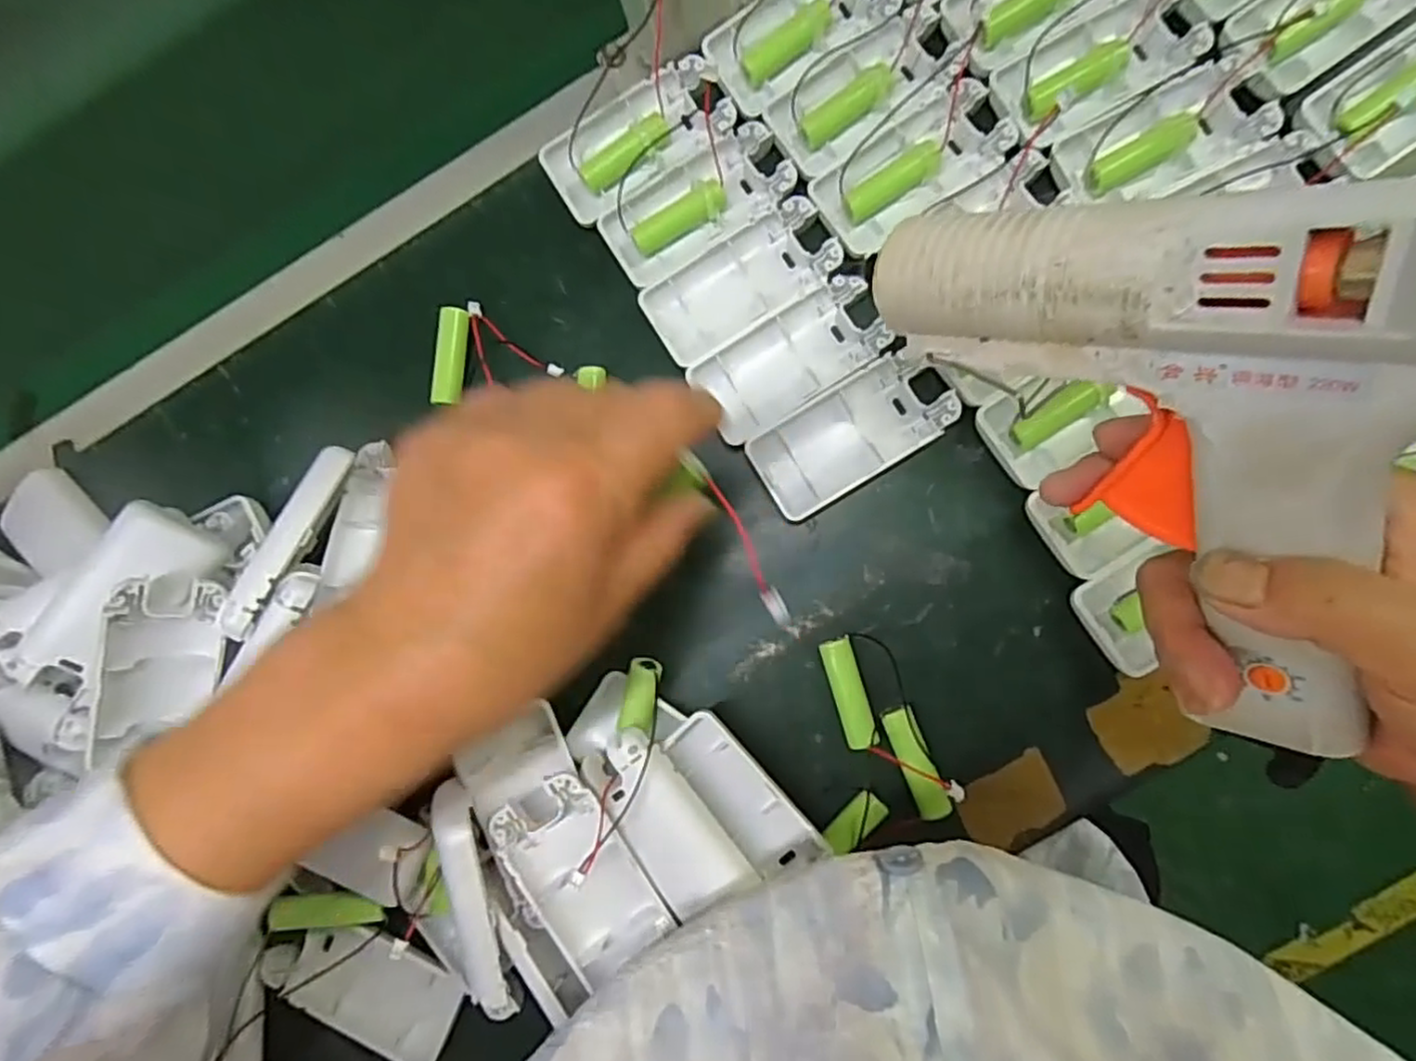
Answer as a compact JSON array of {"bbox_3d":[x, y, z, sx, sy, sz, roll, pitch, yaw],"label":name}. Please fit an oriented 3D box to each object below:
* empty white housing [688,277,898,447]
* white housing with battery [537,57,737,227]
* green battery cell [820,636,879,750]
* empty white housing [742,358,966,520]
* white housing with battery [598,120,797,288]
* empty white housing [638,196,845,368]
[{"bbox_3d":[0.041,-0.083,0.331,0.093,0.011,0.045,-33,83,2],"label":"empty white housing"},{"bbox_3d":[-0.034,-0.195,0.343,0.093,0.013,0.043,-33,83,2],"label":"white housing with battery"},{"bbox_3d":[0.065,0.075,0.319,0.015,0.012,0.049,-16,83,4],"label":"green battery cell"},{"bbox_3d":[0.068,-0.045,0.325,0.092,0.014,0.044,-31,83,2],"label":"empty white housing"},{"bbox_3d":[-0.004,-0.159,0.341,0.092,0.014,0.044,-31,83,2],"label":"white housing with battery"},{"bbox_3d":[0.017,-0.120,0.335,0.093,0.011,0.044,-31,83,2],"label":"empty white housing"}]

